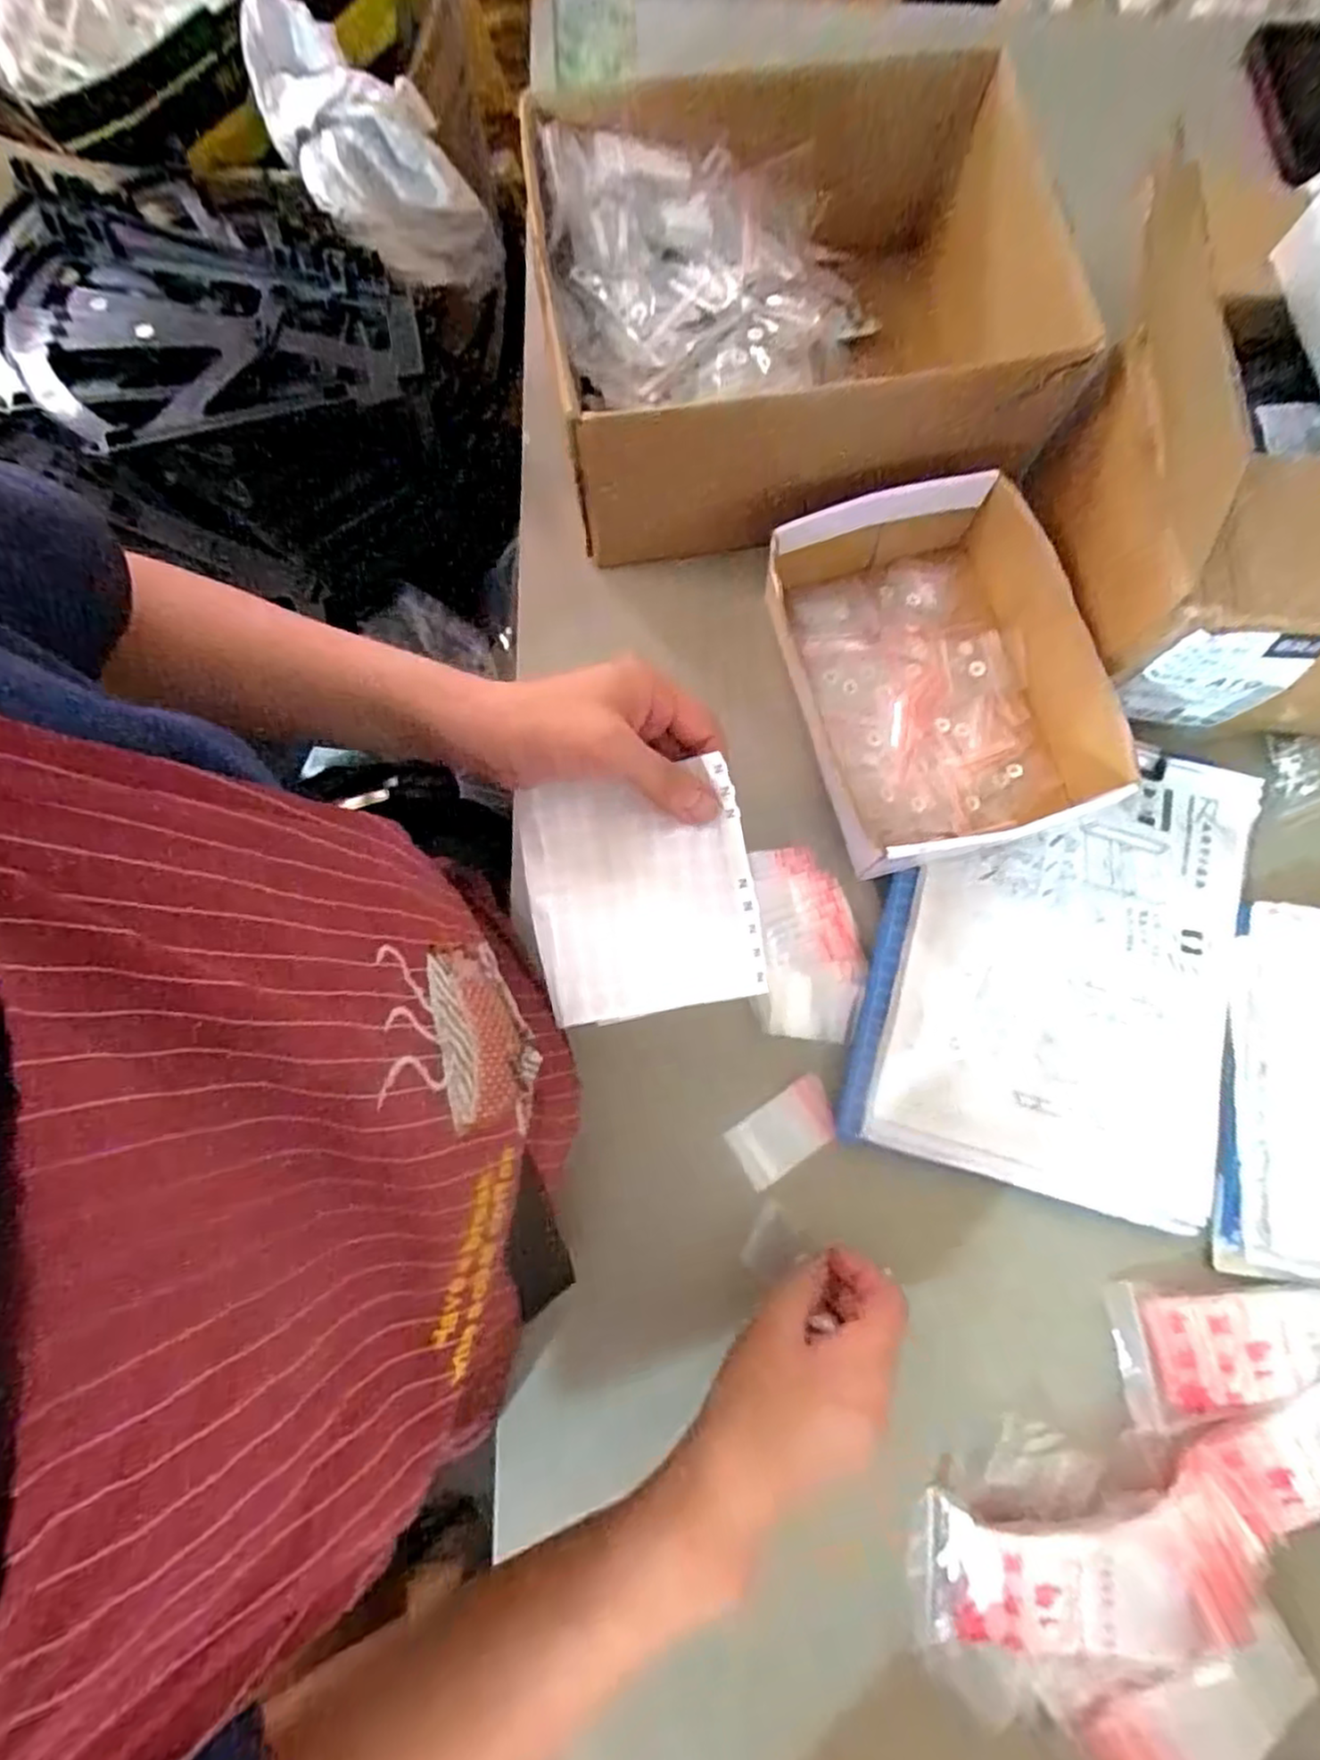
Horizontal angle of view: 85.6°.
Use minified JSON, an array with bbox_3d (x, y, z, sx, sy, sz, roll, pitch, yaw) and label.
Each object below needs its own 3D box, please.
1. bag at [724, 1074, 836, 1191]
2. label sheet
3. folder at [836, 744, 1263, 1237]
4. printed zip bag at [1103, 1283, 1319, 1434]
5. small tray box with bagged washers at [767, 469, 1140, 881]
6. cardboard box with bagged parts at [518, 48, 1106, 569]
[{"bbox_3d":[0.078,0.157,0.444,0.067,0.004,0.041,-32,81,-7],"label":"bag"},{"bbox_3d":[-0.009,0.006,0.355,0.109,0.016,0.116,-10,79,-3],"label":"label sheet"},{"bbox_3d":[0.256,0.047,0.454,0.228,0.013,0.292,15,79,2],"label":"folder"},{"bbox_3d":[0.339,0.269,0.410,0.141,0.011,0.071,-9,79,-3],"label":"printed zip bag"},{"bbox_3d":[0.176,-0.131,0.455,0.169,0.071,0.229,-16,80,-4],"label":"small tray box with bagged washers"},{"bbox_3d":[0.081,-0.366,0.471,0.310,0.108,0.265,-7,79,-2],"label":"cardboard box with bagged parts"}]

